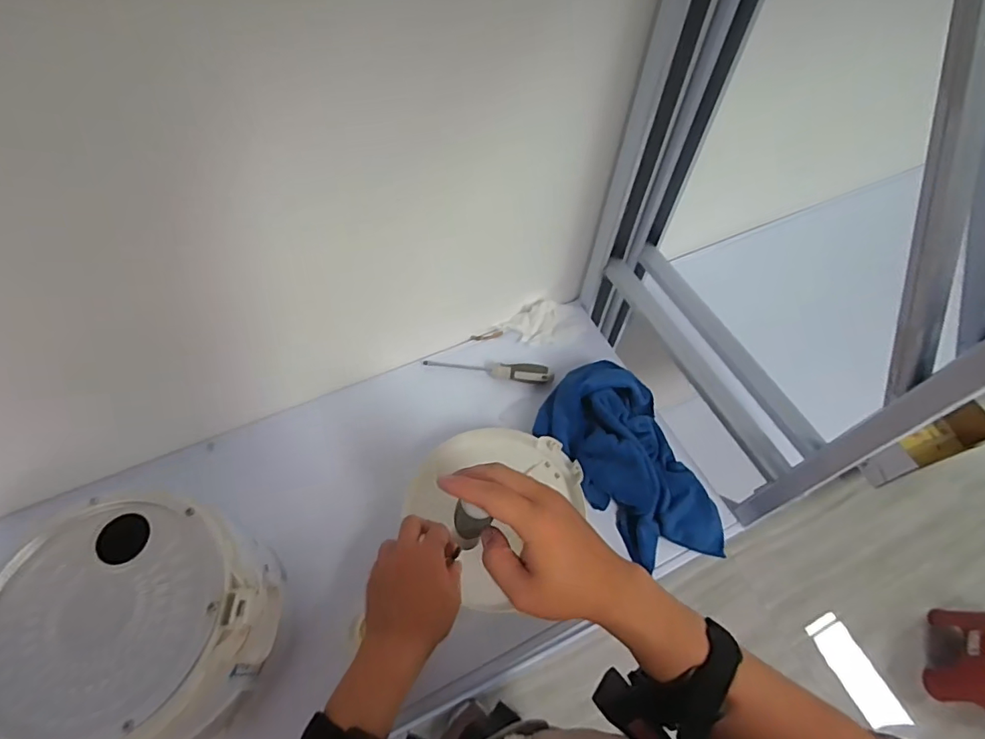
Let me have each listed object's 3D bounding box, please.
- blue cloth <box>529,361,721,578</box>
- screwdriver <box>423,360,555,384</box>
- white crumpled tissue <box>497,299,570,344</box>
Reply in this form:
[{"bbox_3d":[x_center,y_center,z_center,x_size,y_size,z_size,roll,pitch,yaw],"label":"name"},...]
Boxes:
[{"bbox_3d":[0.166,0.119,0.639,0.162,0.074,0.265,-24,62,-16],"label":"blue cloth"},{"bbox_3d":[-0.005,-0.001,0.736,0.184,0.021,0.024,8,58,3],"label":"screwdriver"},{"bbox_3d":[0.065,-0.072,0.772,0.108,0.030,0.065,3,58,0],"label":"white crumpled tissue"}]

